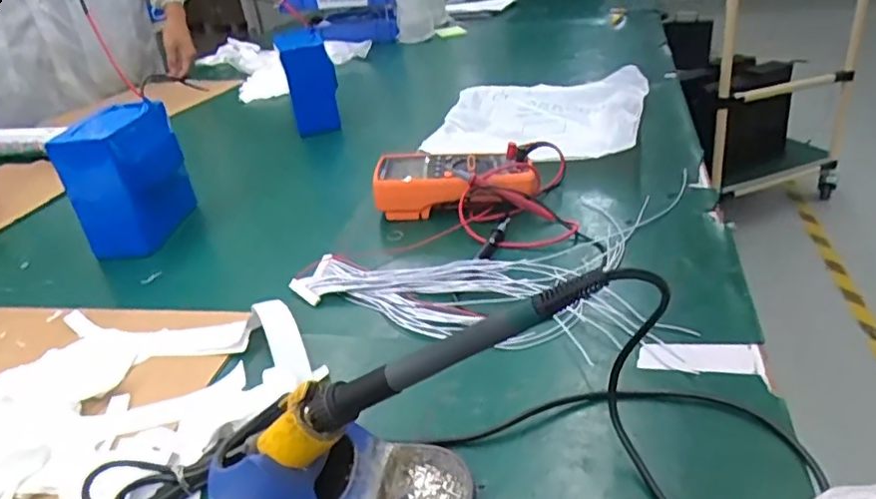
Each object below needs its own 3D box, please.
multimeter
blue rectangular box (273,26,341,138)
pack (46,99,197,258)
[{"bbox_3d":[0.021,-0.068,0.708,0.179,0.065,0.090,-1,30,11],"label":"multimeter"},{"bbox_3d":[-0.207,-0.264,0.997,0.080,0.168,0.081,-13,30,-10],"label":"blue rectangular box"},{"bbox_3d":[-0.363,-0.082,0.714,0.080,0.157,0.123,-4,30,6],"label":"pack"}]

